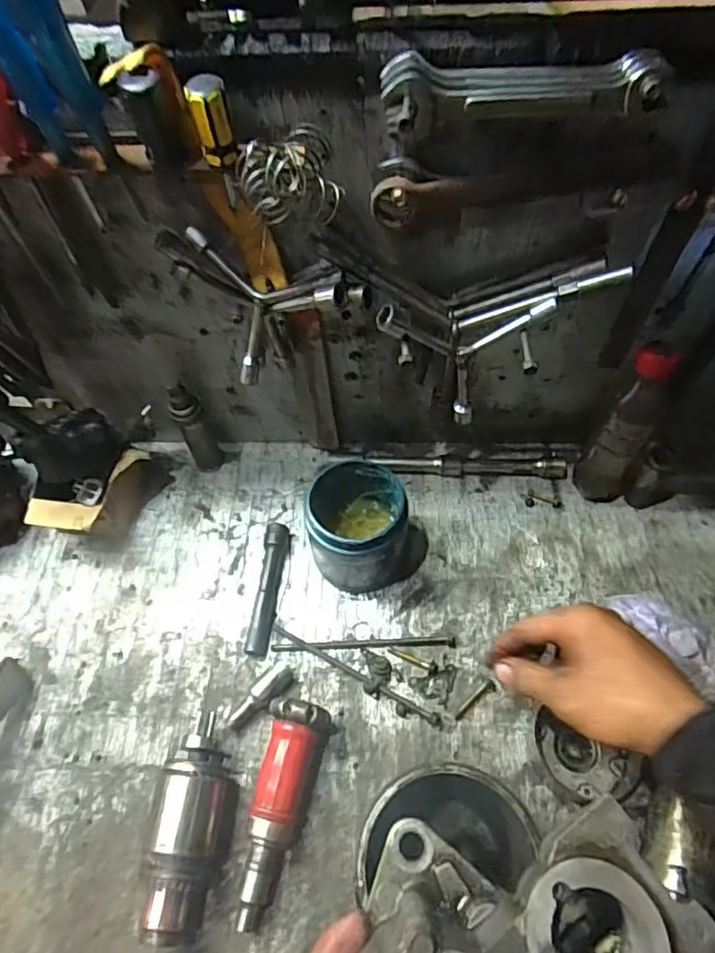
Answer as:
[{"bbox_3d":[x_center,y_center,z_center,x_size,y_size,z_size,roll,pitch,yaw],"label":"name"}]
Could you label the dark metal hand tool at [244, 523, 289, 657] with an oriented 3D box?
[{"bbox_3d":[-0.087,0.106,0.561,0.020,0.022,0.131,3,56,4],"label":"dark metal hand tool"}]

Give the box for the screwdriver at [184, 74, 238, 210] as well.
[{"bbox_3d":[-0.083,-0.196,0.347,0.021,0.072,0.019,-10,56,-5],"label":"screwdriver"}]

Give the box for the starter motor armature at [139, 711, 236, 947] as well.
[{"bbox_3d":[-0.127,0.263,0.444,0.056,0.047,0.149,-3,56,0],"label":"starter motor armature"}]

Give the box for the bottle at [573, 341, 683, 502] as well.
[{"bbox_3d":[0.257,-0.046,0.553,0.046,0.195,0.061,29,62,20],"label":"bottle"}]

